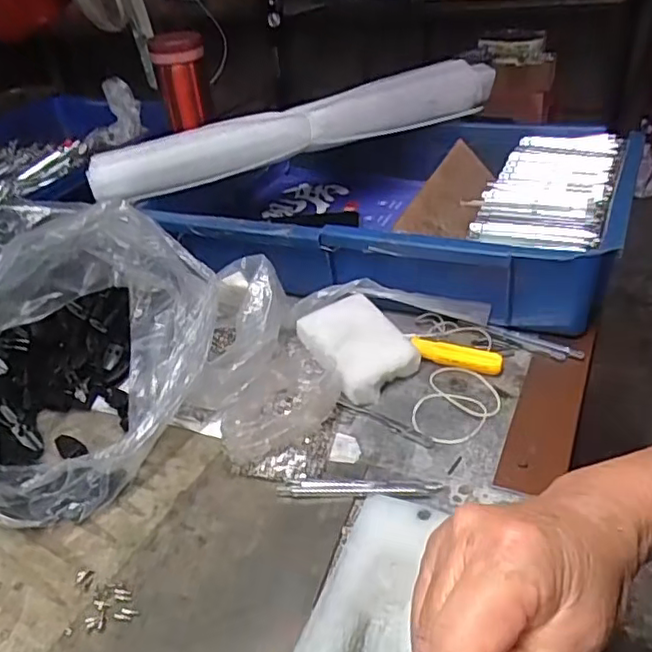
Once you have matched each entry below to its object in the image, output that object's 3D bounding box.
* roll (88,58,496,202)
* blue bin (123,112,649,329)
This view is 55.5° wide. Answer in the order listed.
[{"bbox_3d":[-0.020,-0.202,0.622,0.424,0.052,0.039,-15,35,-14],"label":"roll"},{"bbox_3d":[0.064,-0.118,0.602,0.399,0.080,0.276,11,38,24],"label":"blue bin"}]

